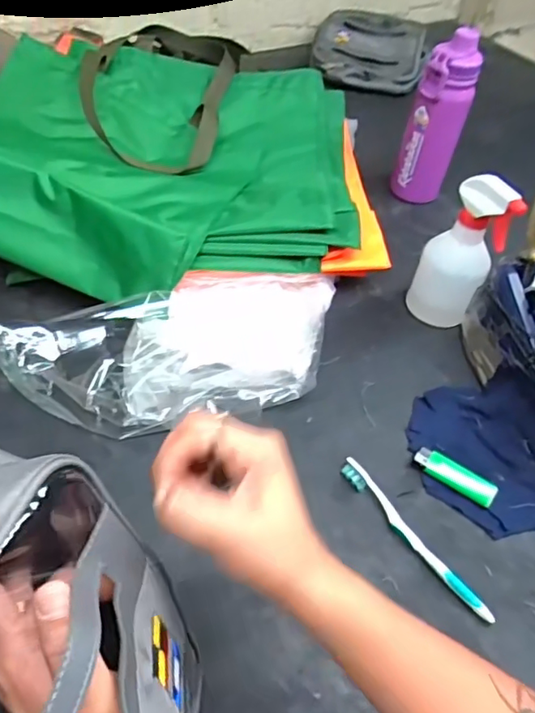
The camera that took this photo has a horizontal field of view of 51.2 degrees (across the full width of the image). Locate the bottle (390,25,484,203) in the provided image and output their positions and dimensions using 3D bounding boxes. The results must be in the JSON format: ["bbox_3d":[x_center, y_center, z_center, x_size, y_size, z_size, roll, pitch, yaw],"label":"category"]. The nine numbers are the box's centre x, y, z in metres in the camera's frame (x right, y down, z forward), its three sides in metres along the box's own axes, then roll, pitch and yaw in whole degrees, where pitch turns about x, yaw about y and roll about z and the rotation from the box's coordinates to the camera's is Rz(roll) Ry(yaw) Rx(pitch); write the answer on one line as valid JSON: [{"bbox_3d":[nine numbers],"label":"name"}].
[{"bbox_3d":[0.241,-0.332,0.802,0.064,0.218,0.065,-9,49,-15],"label":"bottle"}]

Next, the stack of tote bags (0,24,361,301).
[{"bbox_3d":[-0.140,-0.276,0.747,0.537,0.128,0.474,13,49,5],"label":"stack of tote bags"}]

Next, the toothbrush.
[{"bbox_3d":[0.129,0.162,0.504,0.018,0.011,0.177,-25,55,-27],"label":"toothbrush"}]

